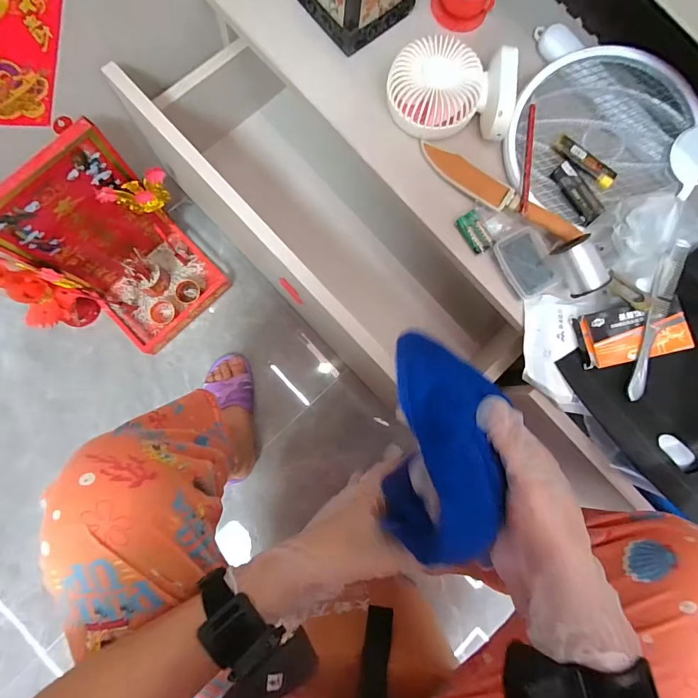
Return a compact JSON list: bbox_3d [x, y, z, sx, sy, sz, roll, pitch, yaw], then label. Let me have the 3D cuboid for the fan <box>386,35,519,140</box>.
[{"bbox_3d":[0.115,-0.300,0.457,0.135,0.054,0.103,7,83,-4],"label":"fan"}]

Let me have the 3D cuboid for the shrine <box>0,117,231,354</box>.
[{"bbox_3d":[-0.380,-0.130,0.630,0.277,0.307,0.197,-43,88,-8],"label":"shrine"}]

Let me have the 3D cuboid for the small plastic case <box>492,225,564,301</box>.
[{"bbox_3d":[0.206,-0.099,0.456,0.061,0.015,0.076,-23,86,-7],"label":"small plastic case"}]

